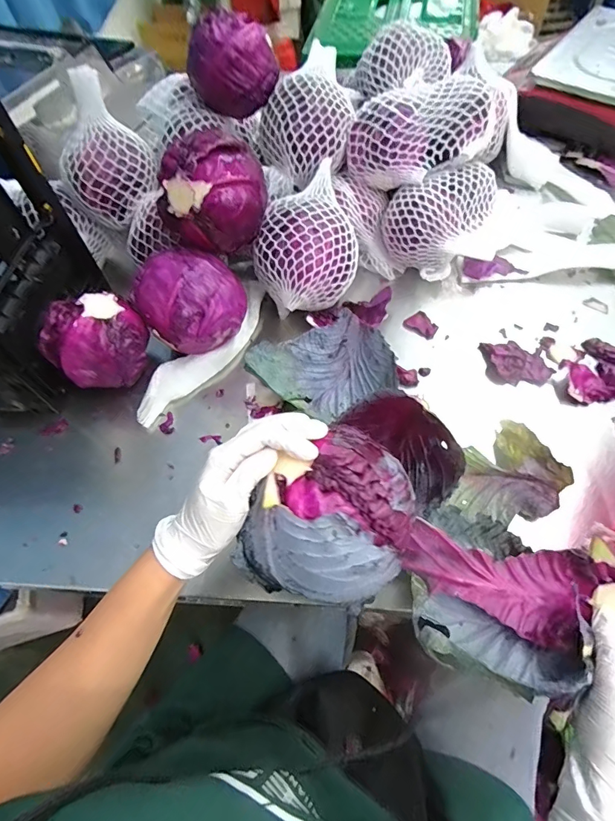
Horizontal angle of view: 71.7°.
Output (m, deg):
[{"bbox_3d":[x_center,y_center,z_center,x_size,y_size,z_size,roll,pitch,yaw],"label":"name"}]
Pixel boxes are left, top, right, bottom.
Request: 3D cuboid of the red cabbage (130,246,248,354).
[{"bbox_3d":[-0.141,-0.134,0.517,0.097,0.095,0.112,40,71,23],"label":"red cabbage"}]

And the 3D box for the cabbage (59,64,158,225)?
[{"bbox_3d":[-0.271,-0.340,0.575,0.112,0.140,0.109,28,66,19],"label":"cabbage"}]

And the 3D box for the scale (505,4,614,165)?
[{"bbox_3d":[0.553,-0.571,0.757,0.259,0.117,0.307,31,67,20],"label":"scale"}]

